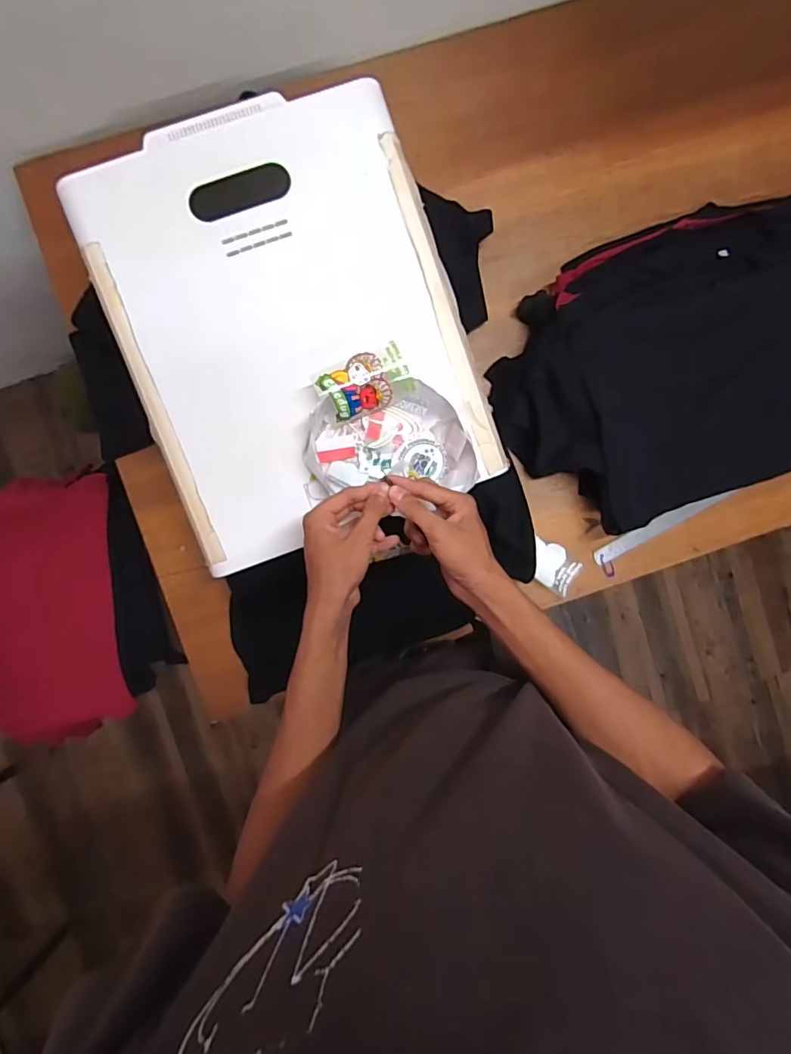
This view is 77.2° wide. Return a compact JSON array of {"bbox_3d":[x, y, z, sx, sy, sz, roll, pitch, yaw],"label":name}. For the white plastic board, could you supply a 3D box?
[{"bbox_3d":[-0.130,-0.243,0.604,0.398,0.030,0.500,-21,93,-3],"label":"white plastic board"}]

